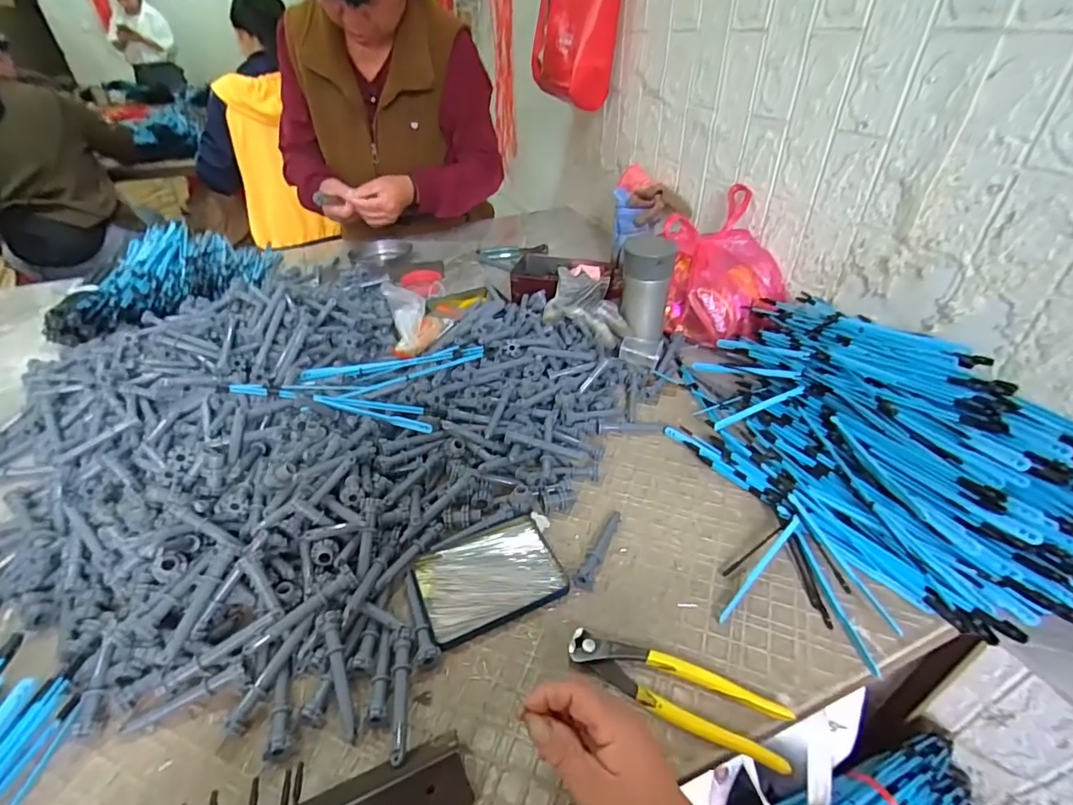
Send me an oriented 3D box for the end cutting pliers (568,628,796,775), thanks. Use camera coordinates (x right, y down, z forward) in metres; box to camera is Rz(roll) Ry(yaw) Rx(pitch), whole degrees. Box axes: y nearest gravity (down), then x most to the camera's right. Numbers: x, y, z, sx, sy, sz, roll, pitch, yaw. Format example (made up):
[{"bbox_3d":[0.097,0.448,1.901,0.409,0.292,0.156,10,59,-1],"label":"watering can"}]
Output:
[{"bbox_3d":[0.106,0.220,0.388,0.165,0.016,0.046,17,41,22],"label":"end cutting pliers"}]

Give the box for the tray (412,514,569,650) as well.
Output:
[{"bbox_3d":[-0.045,0.165,0.478,0.131,0.012,0.097,-17,40,-20],"label":"tray"}]

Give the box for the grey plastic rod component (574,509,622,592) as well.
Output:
[{"bbox_3d":[0.063,0.140,0.497,0.016,0.016,0.099,15,40,20],"label":"grey plastic rod component"}]

